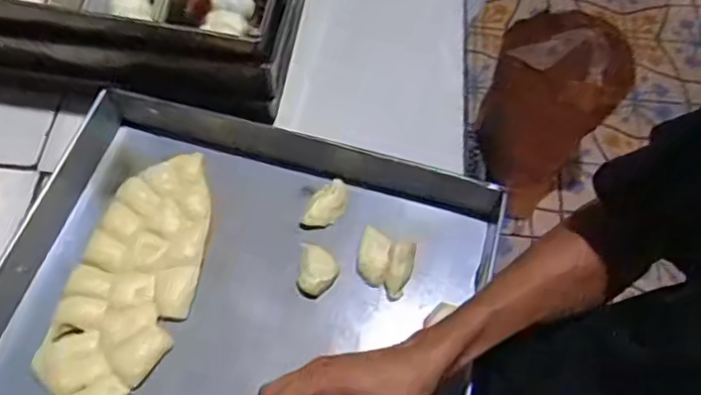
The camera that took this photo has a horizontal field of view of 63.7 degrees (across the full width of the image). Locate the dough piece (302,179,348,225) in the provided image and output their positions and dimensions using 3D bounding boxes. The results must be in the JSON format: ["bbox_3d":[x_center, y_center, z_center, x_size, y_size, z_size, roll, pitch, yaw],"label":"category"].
[{"bbox_3d":[-0.024,0.006,0.634,0.037,0.014,0.062,19,66,10],"label":"dough piece"}]

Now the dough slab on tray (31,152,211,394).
[{"bbox_3d":[-0.224,0.080,0.590,0.121,0.015,0.280,12,65,6],"label":"dough slab on tray"}]

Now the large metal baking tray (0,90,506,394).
[{"bbox_3d":[-0.124,0.139,0.537,0.472,0.060,0.455,14,65,7],"label":"large metal baking tray"}]

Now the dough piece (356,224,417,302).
[{"bbox_3d":[0.035,0.067,0.599,0.060,0.030,0.063,20,66,6],"label":"dough piece"}]

